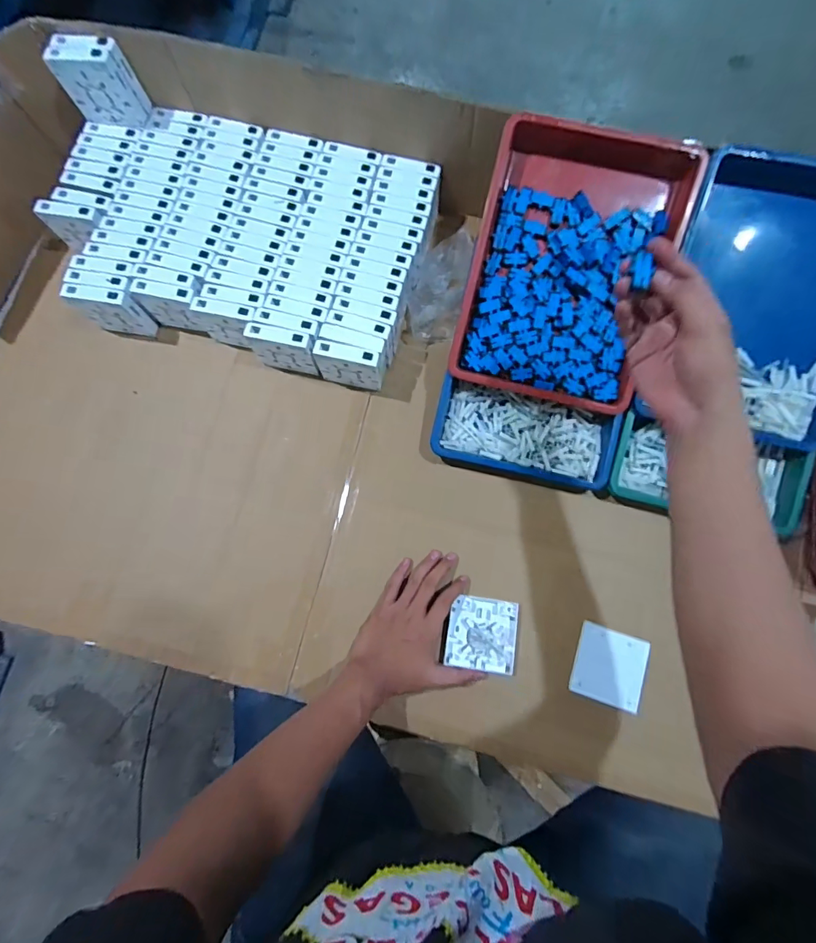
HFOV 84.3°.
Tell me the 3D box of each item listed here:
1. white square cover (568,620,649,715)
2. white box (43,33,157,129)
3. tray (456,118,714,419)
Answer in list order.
[{"bbox_3d":[0.256,0.247,0.573,0.085,0.008,0.087,18,78,5],"label":"white square cover"},{"bbox_3d":[-0.423,-0.535,0.623,0.098,0.091,0.050,6,77,2],"label":"white box"},{"bbox_3d":[0.200,-0.251,0.566,0.233,0.052,0.315,15,101,7],"label":"tray"}]

